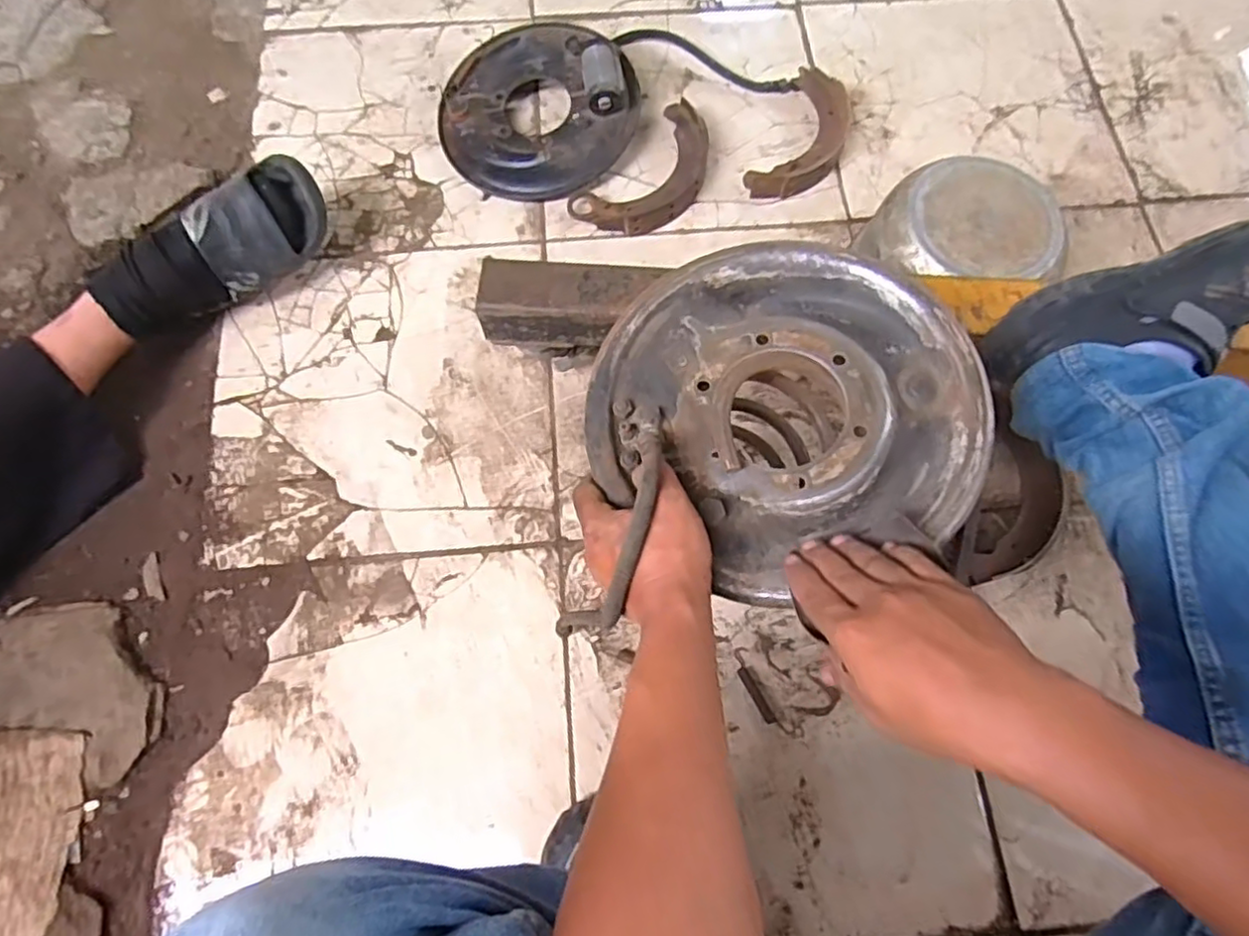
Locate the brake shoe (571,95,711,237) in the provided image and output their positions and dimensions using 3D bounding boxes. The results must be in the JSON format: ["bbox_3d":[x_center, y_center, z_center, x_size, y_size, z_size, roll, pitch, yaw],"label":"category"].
[{"bbox_3d":[0.039,-0.386,0.894,0.120,0.030,0.224,42,77,11],"label":"brake shoe"}]

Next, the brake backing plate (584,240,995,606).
[{"bbox_3d":[0.107,-0.045,0.472,0.257,0.053,0.245,0,73,0],"label":"brake backing plate"}]

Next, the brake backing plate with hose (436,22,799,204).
[{"bbox_3d":[-0.029,-0.535,0.916,0.465,0.086,0.250,-29,76,-9],"label":"brake backing plate with hose"}]

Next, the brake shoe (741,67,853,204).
[{"bbox_3d":[0.246,-0.444,0.913,0.099,0.035,0.211,26,75,7],"label":"brake shoe"}]

